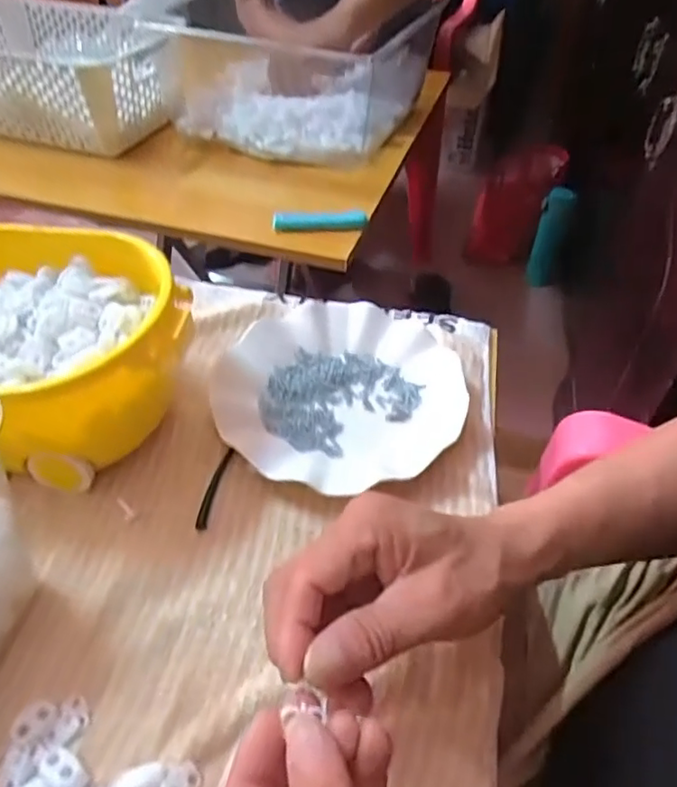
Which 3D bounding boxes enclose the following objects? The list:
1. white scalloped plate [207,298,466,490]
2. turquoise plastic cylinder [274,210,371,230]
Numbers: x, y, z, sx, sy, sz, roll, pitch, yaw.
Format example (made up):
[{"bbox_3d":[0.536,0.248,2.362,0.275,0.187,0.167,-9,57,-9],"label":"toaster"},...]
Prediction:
[{"bbox_3d":[0.002,-0.002,0.455,0.177,0.023,0.184,1,46,-1],"label":"white scalloped plate"},{"bbox_3d":[-0.019,-0.187,0.649,0.099,0.022,0.018,1,46,-2],"label":"turquoise plastic cylinder"}]

